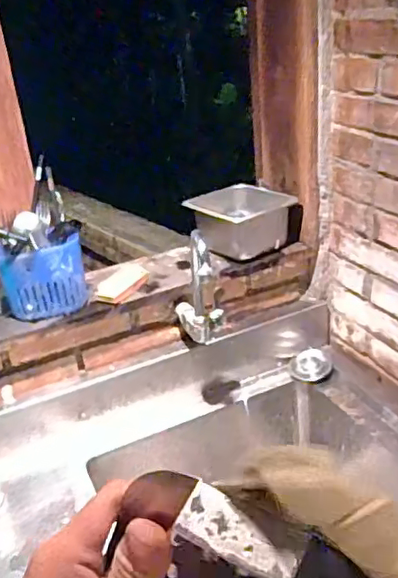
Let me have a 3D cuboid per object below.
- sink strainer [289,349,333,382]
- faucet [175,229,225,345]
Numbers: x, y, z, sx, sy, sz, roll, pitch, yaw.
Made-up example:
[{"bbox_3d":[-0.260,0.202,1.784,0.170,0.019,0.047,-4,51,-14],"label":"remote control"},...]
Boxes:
[{"bbox_3d":[0.218,0.150,1.164,0.079,0.029,0.070,-12,28,-12],"label":"sink strainer"},{"bbox_3d":[0.009,0.012,0.929,0.074,0.293,0.094,-9,67,-7],"label":"faucet"}]

